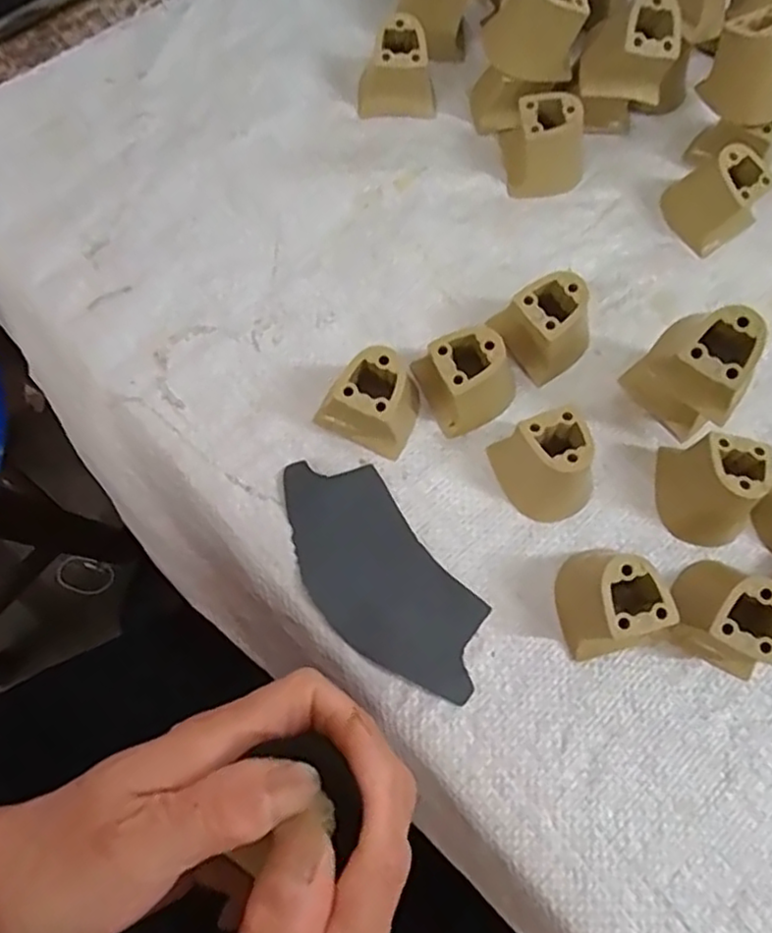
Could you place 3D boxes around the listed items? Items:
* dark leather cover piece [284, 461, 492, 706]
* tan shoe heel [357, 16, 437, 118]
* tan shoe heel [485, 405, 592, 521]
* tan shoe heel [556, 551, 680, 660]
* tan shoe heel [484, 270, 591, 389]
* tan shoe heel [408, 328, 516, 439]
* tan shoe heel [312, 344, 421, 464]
[{"bbox_3d":[-0.004,0.049,0.293,0.056,0.004,0.120,-37,77,-13],"label":"dark leather cover piece"},{"bbox_3d":[0.006,-0.219,0.361,0.042,0.036,0.029,-1,72,-2],"label":"tan shoe heel"},{"bbox_3d":[0.073,0.000,0.296,0.036,0.036,0.042,-20,74,-8],"label":"tan shoe heel"},{"bbox_3d":[0.096,0.055,0.277,0.040,0.037,0.044,-15,73,-6],"label":"tan shoe heel"},{"bbox_3d":[0.080,-0.072,0.320,0.043,0.037,0.044,-34,76,-12],"label":"tan shoe heel"},{"bbox_3d":[0.040,-0.045,0.309,0.041,0.037,0.041,-25,74,-9],"label":"tan shoe heel"},{"bbox_3d":[-0.006,-0.033,0.301,0.042,0.037,0.037,25,73,6],"label":"tan shoe heel"}]

